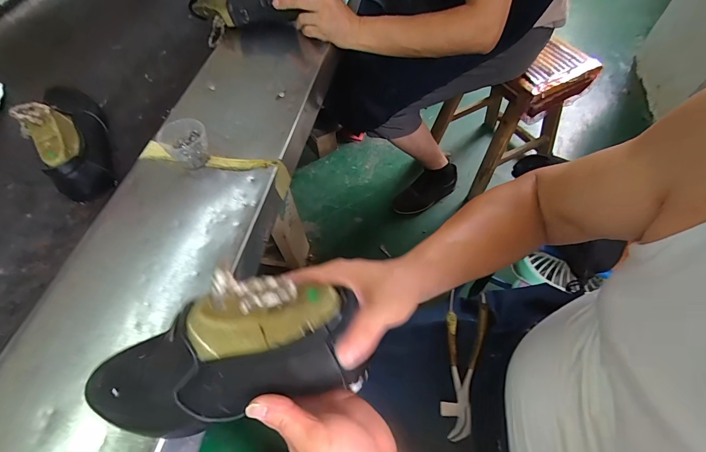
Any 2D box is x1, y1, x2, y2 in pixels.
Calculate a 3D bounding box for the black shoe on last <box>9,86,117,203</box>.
[{"bbox_3d":[-0.458,-0.151,0.553,0.084,0.112,0.227,-25,60,-11],"label":"black shoe on last"}]

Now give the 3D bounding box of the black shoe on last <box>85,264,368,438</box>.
[{"bbox_3d":[-0.126,0.114,0.294,0.263,0.091,0.093,-23,60,14],"label":"black shoe on last"}]

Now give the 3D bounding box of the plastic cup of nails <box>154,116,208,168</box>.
[{"bbox_3d":[-0.246,-0.123,0.510,0.063,0.051,0.067,-1,59,2],"label":"plastic cup of nails"}]

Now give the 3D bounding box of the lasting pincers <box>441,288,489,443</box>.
[{"bbox_3d":[0.154,0.190,0.485,0.051,0.015,0.192,10,73,5],"label":"lasting pincers"}]

